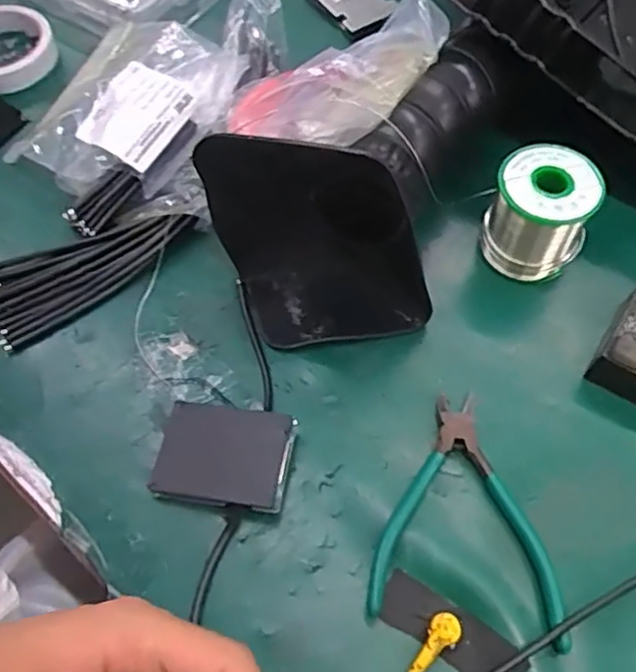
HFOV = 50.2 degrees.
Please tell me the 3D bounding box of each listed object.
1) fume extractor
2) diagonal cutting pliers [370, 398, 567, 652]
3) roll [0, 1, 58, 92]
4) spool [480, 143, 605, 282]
[{"bbox_3d":[0.066,-0.112,0.458,0.274,0.133,0.127,-38,68,-18],"label":"fume extractor"},{"bbox_3d":[0.094,0.101,0.403,0.109,0.022,0.142,11,62,6],"label":"diagonal cutting pliers"},{"bbox_3d":[-0.283,-0.259,0.605,0.090,0.029,0.091,-19,63,-9],"label":"roll"},{"bbox_3d":[0.159,-0.087,0.486,0.069,0.077,0.065,0,61,0],"label":"spool"}]

